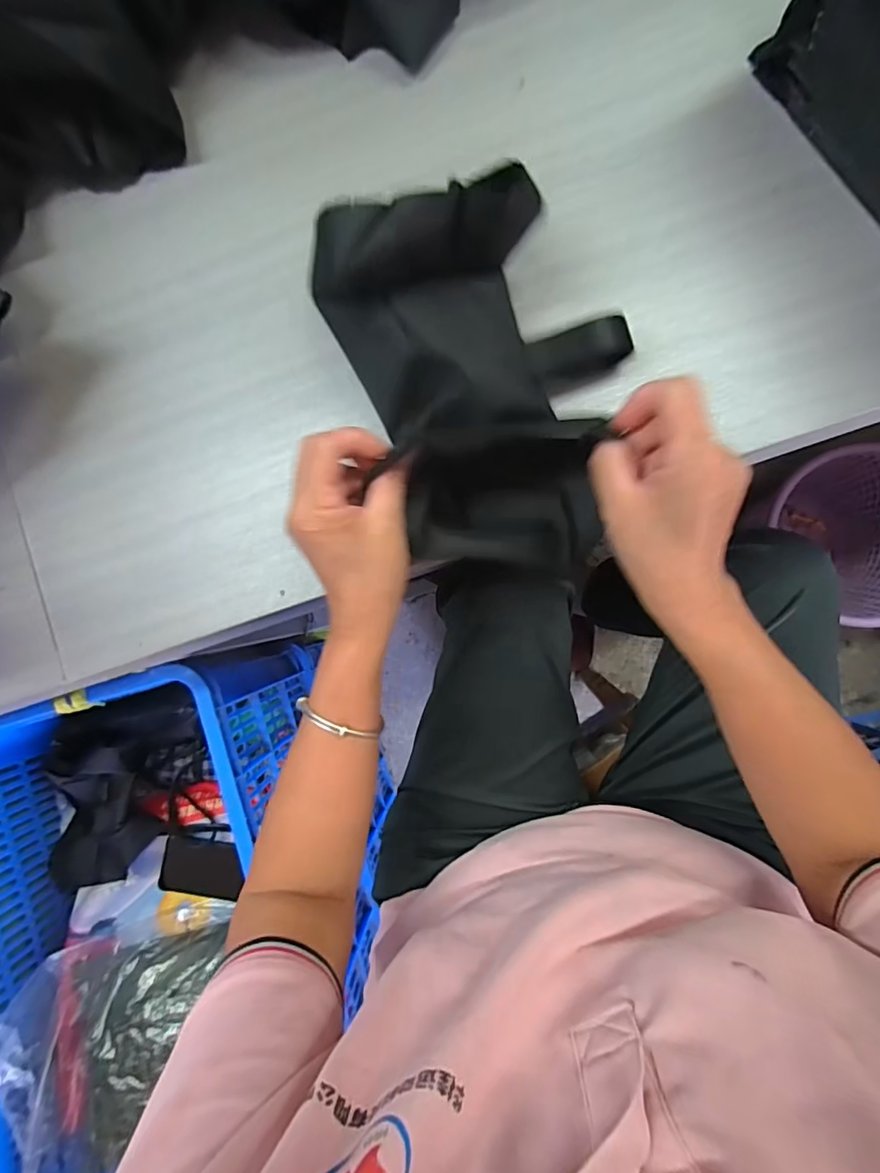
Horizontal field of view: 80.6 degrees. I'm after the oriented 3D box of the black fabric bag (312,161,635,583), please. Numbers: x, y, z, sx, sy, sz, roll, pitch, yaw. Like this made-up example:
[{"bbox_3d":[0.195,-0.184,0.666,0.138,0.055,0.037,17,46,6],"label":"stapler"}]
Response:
[{"bbox_3d":[0.036,-0.123,0.343,0.181,0.126,0.225,-15,87,5],"label":"black fabric bag"}]

